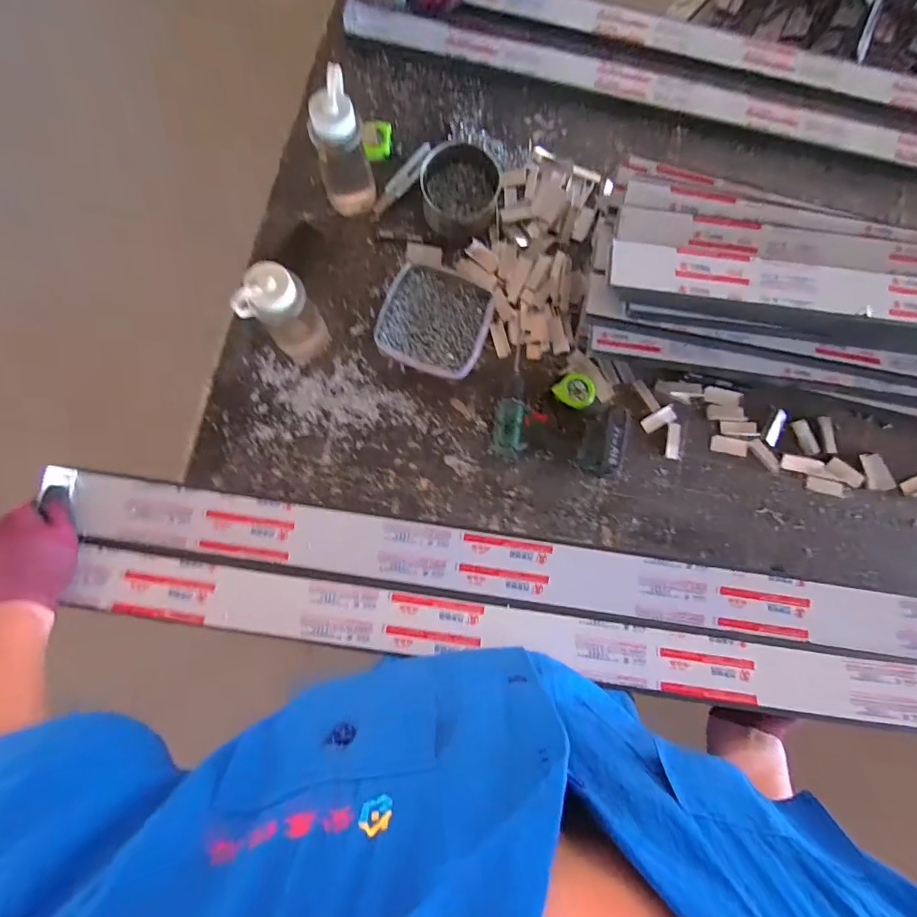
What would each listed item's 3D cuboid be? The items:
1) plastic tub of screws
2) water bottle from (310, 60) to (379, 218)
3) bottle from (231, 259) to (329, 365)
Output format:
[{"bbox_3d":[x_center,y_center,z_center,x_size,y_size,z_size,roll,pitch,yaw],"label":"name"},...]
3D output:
[{"bbox_3d":[-0.044,-0.248,0.859,0.186,0.049,0.183,19,81,0],"label":"plastic tub of screws"},{"bbox_3d":[-0.207,-0.540,0.839,0.090,0.210,0.098,-13,83,-4],"label":"water bottle"},{"bbox_3d":[-0.282,-0.235,0.787,0.079,0.206,0.094,24,81,1],"label":"bottle"}]

